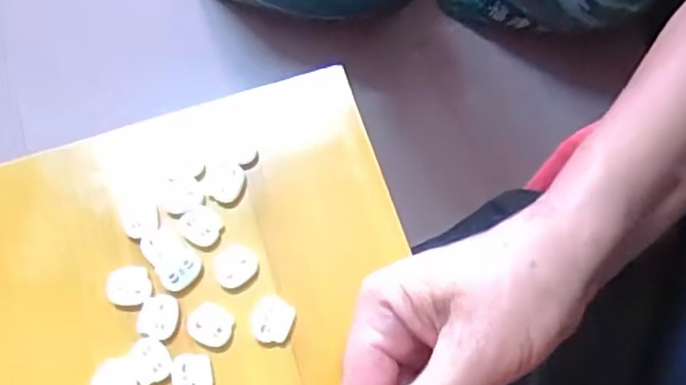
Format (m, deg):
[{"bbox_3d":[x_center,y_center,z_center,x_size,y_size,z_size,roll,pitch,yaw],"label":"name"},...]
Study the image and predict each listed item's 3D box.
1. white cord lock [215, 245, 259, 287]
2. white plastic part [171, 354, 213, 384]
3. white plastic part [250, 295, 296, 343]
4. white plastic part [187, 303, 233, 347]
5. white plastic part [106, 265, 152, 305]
[{"bbox_3d":[-0.057,0.039,0.350,0.021,0.004,0.022,-8,68,-1],"label":"white cord lock"},{"bbox_3d":[-0.076,0.093,0.331,0.021,0.004,0.022,-4,68,1],"label":"white plastic part"},{"bbox_3d":[-0.037,0.066,0.340,0.021,0.005,0.022,24,71,11],"label":"white plastic part"},{"bbox_3d":[-0.068,0.068,0.338,0.023,0.004,0.020,31,73,14],"label":"white plastic part"},{"bbox_3d":[-0.113,0.049,0.348,0.024,0.004,0.020,-6,68,0],"label":"white plastic part"}]

